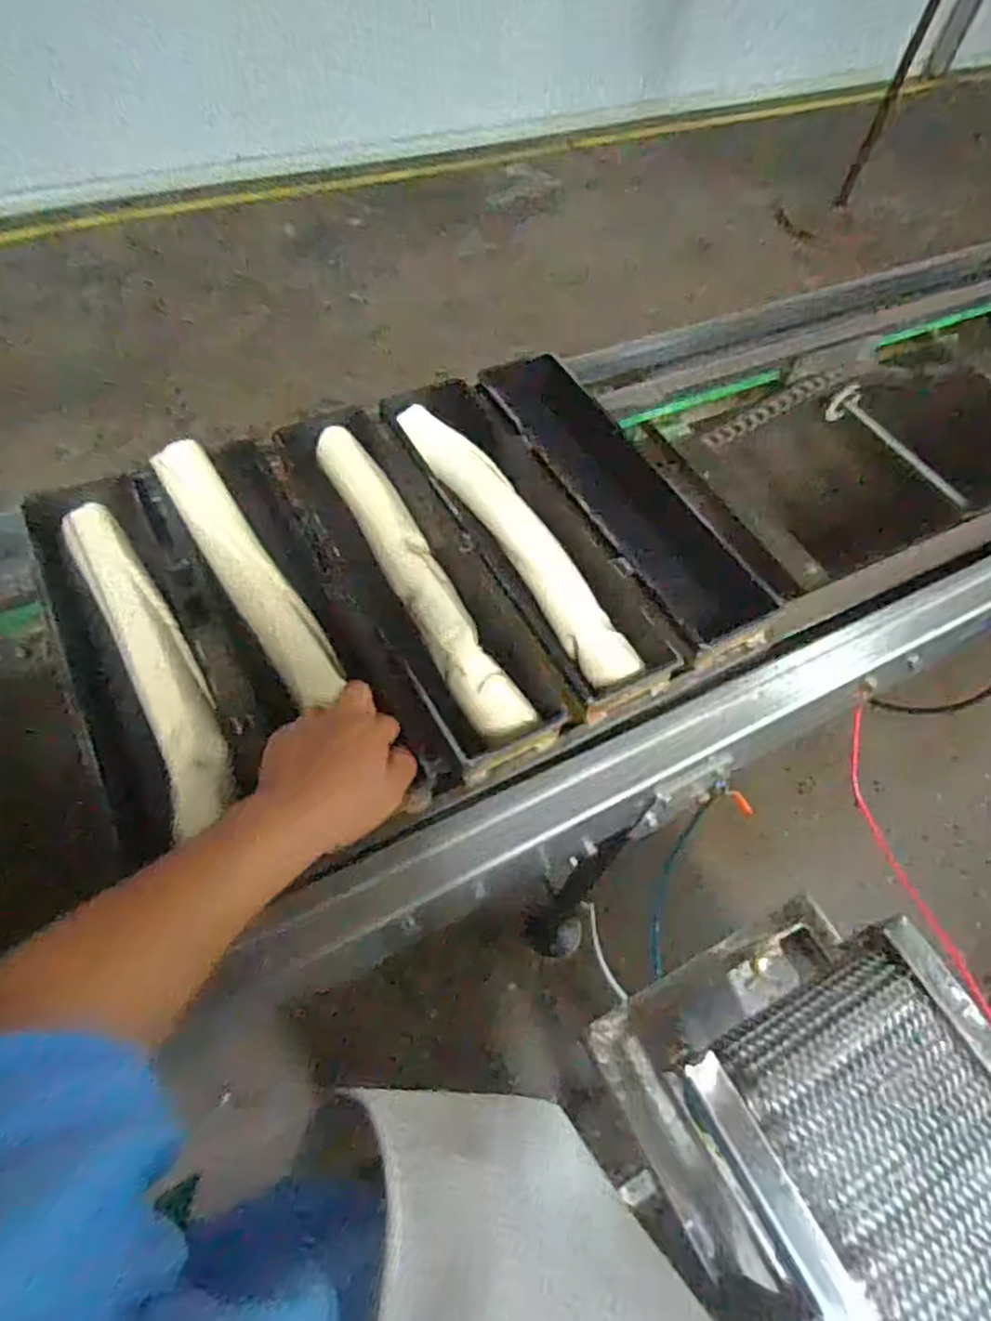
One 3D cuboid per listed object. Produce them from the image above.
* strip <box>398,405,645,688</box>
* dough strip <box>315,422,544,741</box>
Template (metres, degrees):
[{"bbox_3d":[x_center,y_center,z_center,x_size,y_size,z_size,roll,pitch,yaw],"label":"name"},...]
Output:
[{"bbox_3d":[0.016,-0.116,0.644,0.054,0.035,0.345,-29,66,-19],"label":"strip"},{"bbox_3d":[-0.070,-0.078,0.606,0.044,0.029,0.347,-24,64,-17],"label":"dough strip"}]

